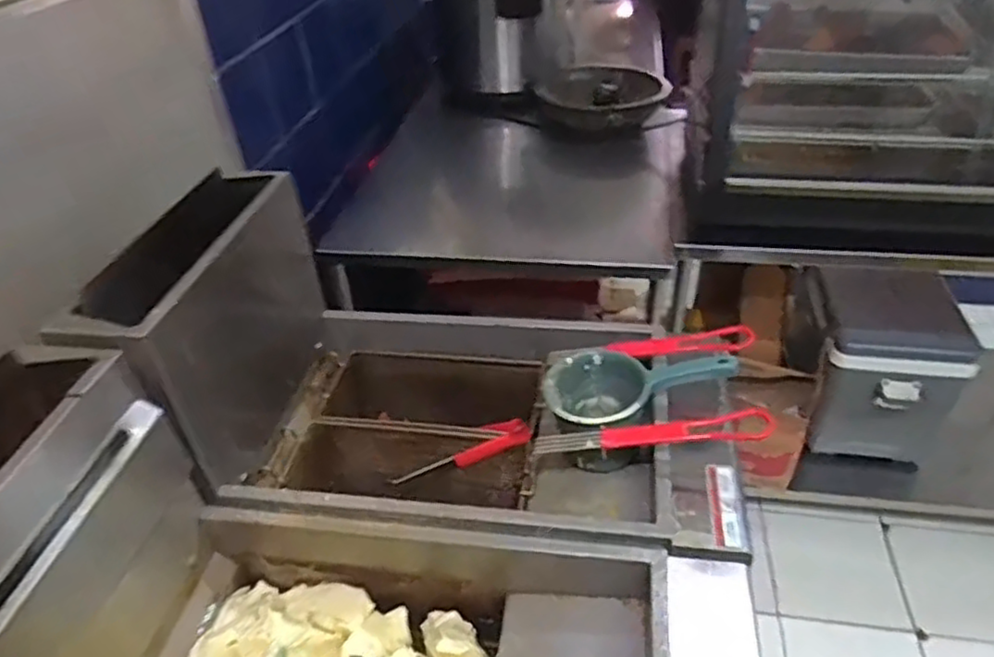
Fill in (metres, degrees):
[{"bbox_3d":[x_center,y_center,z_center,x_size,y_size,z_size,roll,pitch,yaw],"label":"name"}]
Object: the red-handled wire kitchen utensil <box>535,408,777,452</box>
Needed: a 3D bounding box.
[{"bbox_3d":[0.185,0.128,0.849,0.282,0.027,0.043,-8,37,16],"label":"red-handled wire kitchen utensil"}]

